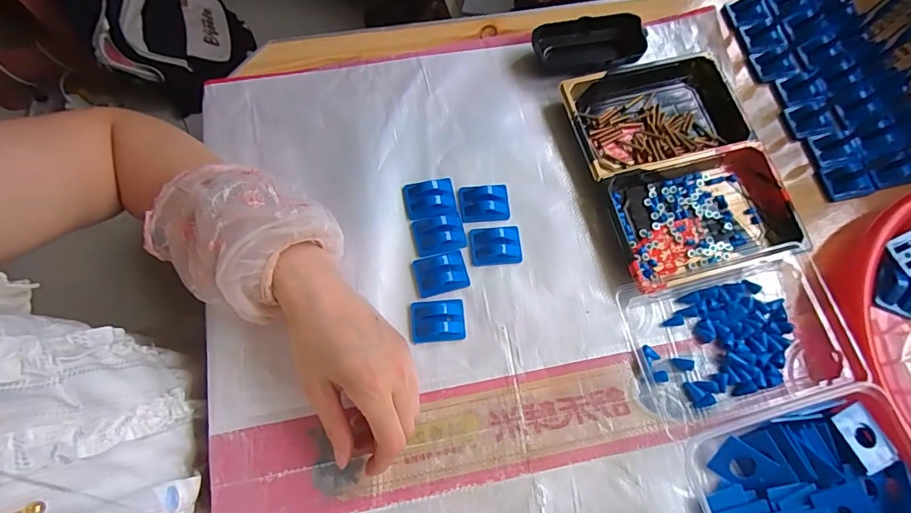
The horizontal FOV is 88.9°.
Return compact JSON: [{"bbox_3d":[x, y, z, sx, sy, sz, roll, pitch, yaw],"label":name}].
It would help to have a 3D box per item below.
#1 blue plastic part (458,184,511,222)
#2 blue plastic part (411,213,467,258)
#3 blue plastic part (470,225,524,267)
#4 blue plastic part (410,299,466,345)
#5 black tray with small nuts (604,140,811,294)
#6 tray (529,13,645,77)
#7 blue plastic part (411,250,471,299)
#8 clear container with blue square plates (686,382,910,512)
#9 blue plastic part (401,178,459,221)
[{"bbox_3d":[0.027,-0.050,0.418,0.044,0.013,0.033,-6,72,-4],"label":"blue plastic part"},{"bbox_3d":[-0.014,-0.020,0.408,0.045,0.010,0.035,-12,72,-6],"label":"blue plastic part"},{"bbox_3d":[0.036,-0.011,0.408,0.044,0.014,0.034,-4,72,-3],"label":"blue plastic part"},{"bbox_3d":[-0.015,0.053,0.386,0.044,0.016,0.035,-5,72,-3],"label":"blue plastic part"},{"bbox_3d":[0.218,-0.037,0.409,0.161,0.028,0.107,-14,72,-6],"label":"black tray with small nuts"},{"bbox_3d":[0.133,-0.208,0.467,0.107,0.024,0.057,-10,72,-5],"label":"tray"},{"bbox_3d":[-0.012,0.013,0.399,0.045,0.013,0.033,-14,73,-6],"label":"blue plastic part"},{"bbox_3d":[0.264,0.169,0.343,0.163,0.036,0.112,-17,73,-7],"label":"clear container with blue square plates"},{"bbox_3d":[-0.023,-0.053,0.419,0.045,0.010,0.036,-14,72,-6],"label":"blue plastic part"}]

